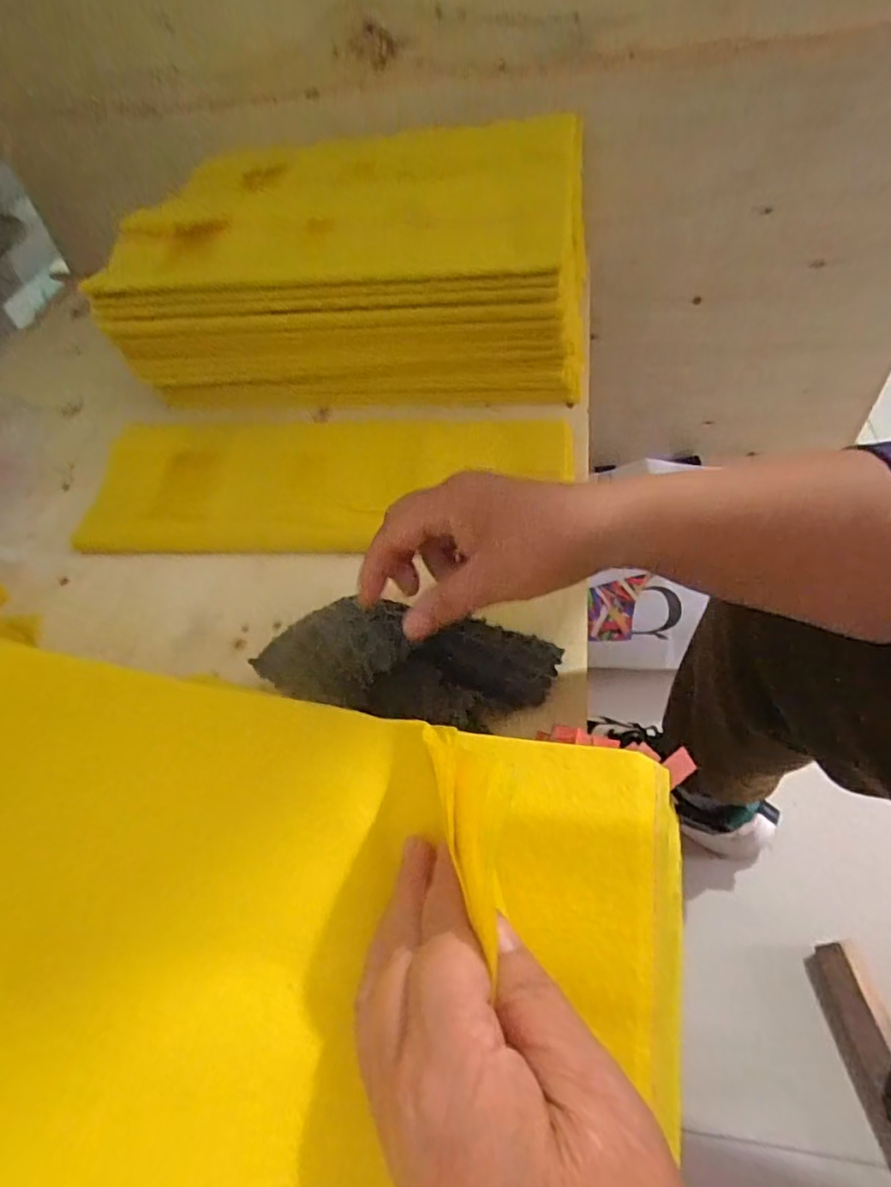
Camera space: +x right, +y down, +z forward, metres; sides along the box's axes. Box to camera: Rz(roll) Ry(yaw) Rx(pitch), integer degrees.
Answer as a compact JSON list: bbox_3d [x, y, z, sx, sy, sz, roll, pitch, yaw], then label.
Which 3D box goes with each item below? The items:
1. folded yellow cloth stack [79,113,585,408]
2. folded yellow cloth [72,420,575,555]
[{"bbox_3d":[-0.070,-0.275,0.529,0.379,0.121,0.224,3,54,10],"label":"folded yellow cloth stack"},{"bbox_3d":[-0.089,-0.087,0.455,0.358,0.028,0.131,-1,48,6],"label":"folded yellow cloth"}]

